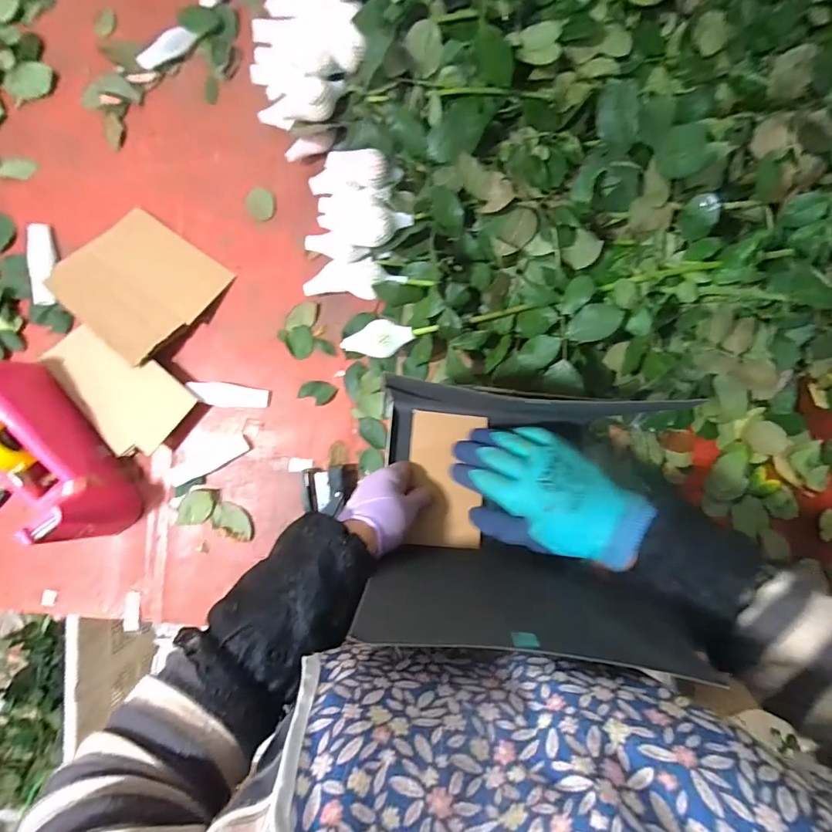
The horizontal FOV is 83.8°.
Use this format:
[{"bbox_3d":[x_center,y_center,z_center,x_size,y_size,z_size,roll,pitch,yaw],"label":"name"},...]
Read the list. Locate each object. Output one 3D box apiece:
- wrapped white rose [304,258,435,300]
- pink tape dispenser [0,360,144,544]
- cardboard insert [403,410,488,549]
[{"bbox_3d":[-0.057,-0.143,0.480,0.141,0.037,0.044,6,89,24],"label":"wrapped white rose"},{"bbox_3d":[-0.375,0.041,0.457,0.077,0.100,0.215,-37,103,0],"label":"pink tape dispenser"},{"bbox_3d":[0.031,0.065,0.483,0.077,0.008,0.137,5,82,-6],"label":"cardboard insert"}]

